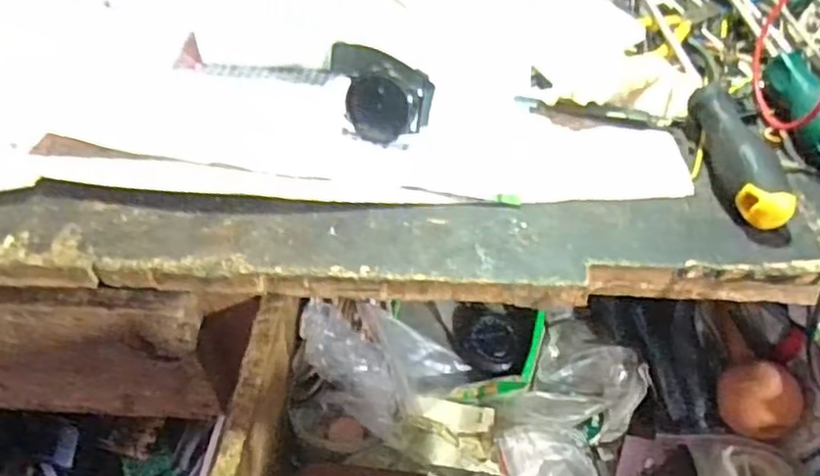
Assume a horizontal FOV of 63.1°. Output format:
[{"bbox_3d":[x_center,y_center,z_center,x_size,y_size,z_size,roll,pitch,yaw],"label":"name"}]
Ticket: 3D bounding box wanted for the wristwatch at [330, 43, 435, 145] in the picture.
[{"bbox_3d":[-0.017,-0.099,0.407,0.056,0.039,0.082,-11,49,-9],"label":"wristwatch"}]

